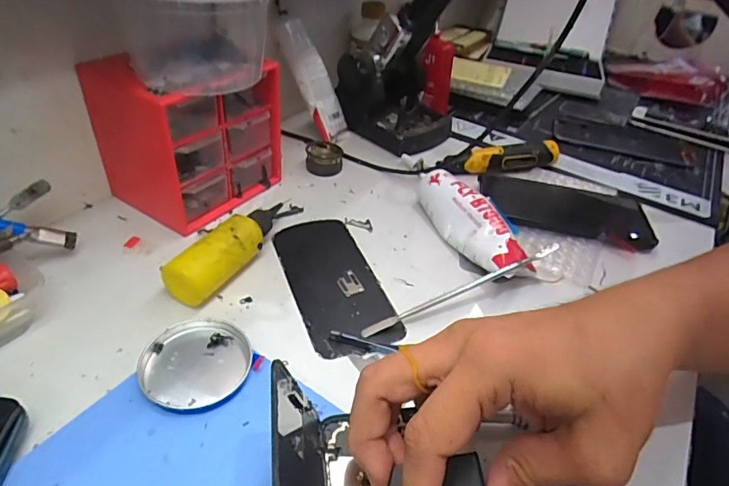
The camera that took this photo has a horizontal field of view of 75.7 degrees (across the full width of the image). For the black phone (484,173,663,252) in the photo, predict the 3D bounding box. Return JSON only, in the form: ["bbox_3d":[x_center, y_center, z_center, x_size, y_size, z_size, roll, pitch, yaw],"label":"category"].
[{"bbox_3d":[0.197,-0.037,0.466,0.158,0.010,0.085,13,38,7],"label":"black phone"}]

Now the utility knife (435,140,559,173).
[{"bbox_3d":[0.152,-0.093,0.522,0.140,0.029,0.025,-6,39,-17],"label":"utility knife"}]

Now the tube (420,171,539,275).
[{"bbox_3d":[0.093,-0.018,0.420,0.042,0.040,0.141,-13,42,-24],"label":"tube"}]

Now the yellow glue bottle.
[{"bbox_3d":[-0.101,0.001,0.371,0.031,0.036,0.117,21,40,17],"label":"yellow glue bottle"}]

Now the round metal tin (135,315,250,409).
[{"bbox_3d":[-0.106,0.075,0.294,0.063,0.014,0.061,5,38,-4],"label":"round metal tin"}]

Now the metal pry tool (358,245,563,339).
[{"bbox_3d":[0.074,0.035,0.350,0.162,0.008,0.007,-22,45,-12],"label":"metal pry tool"}]

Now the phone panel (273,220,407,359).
[{"bbox_3d":[-0.025,0.027,0.373,0.068,0.005,0.150,-9,40,-20],"label":"phone panel"}]

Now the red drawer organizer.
[{"bbox_3d":[-0.153,-0.099,0.421,0.105,0.119,0.122,25,41,21],"label":"red drawer organizer"}]

